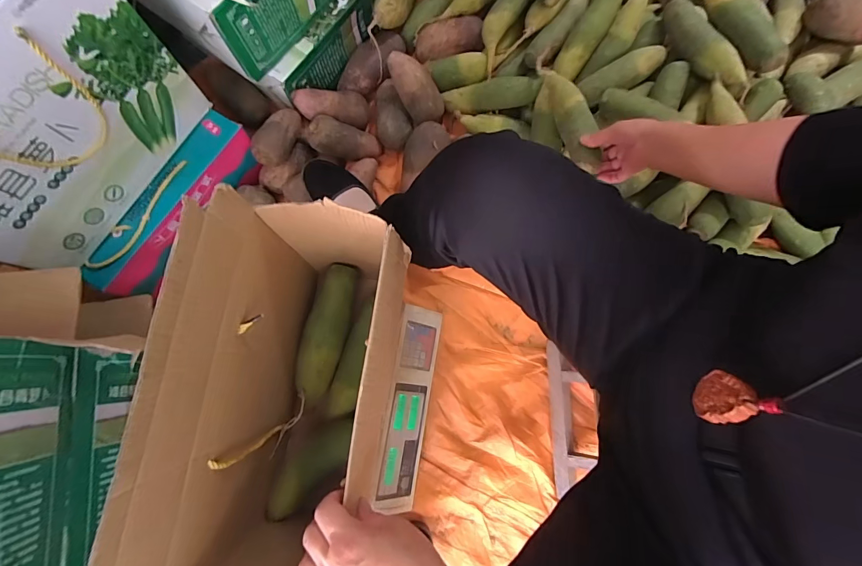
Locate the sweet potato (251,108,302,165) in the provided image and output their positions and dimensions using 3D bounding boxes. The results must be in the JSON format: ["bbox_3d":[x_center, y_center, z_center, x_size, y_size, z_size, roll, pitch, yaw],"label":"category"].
[{"bbox_3d":[-0.272,-0.266,0.681,0.052,0.043,0.119,27,80,4],"label":"sweet potato"}]

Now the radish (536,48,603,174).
[{"bbox_3d":[0.237,-0.296,0.653,0.055,0.052,0.248,-22,66,24],"label":"radish"}]

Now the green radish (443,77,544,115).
[{"bbox_3d":[0.114,-0.365,0.737,0.185,0.045,0.056,0,78,19],"label":"green radish"}]

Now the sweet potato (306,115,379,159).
[{"bbox_3d":[-0.165,-0.270,0.726,0.138,0.065,0.066,3,77,-36],"label":"sweet potato"}]

